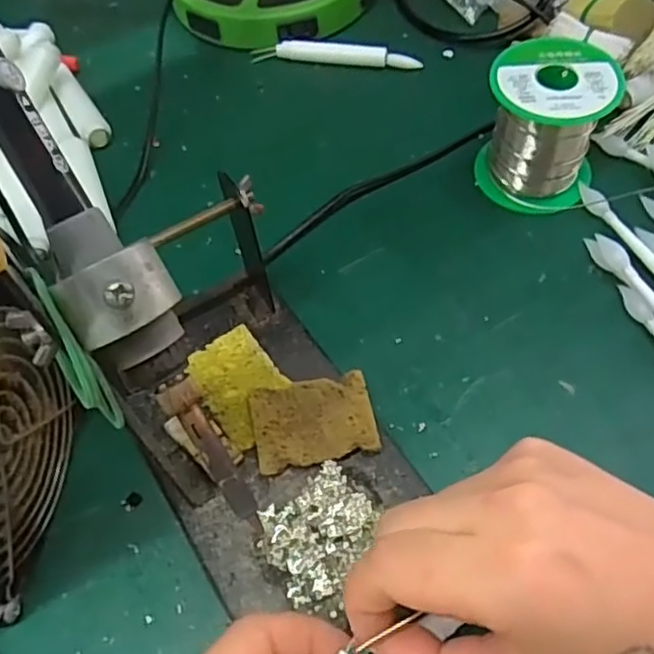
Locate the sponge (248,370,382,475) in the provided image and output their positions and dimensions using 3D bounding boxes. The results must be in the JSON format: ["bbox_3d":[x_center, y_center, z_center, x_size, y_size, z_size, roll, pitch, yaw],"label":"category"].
[{"bbox_3d":[-0.006,0.045,0.304,0.055,0.013,0.039,-11,58,-3],"label":"sponge"}]

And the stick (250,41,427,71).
[{"bbox_3d":[0.007,-0.191,0.458,0.117,0.012,0.009,7,59,8],"label":"stick"}]

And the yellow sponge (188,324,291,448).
[{"bbox_3d":[-0.042,0.028,0.320,0.038,0.006,0.057,-32,62,-16],"label":"yellow sponge"}]

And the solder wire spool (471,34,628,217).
[{"bbox_3d":[0.125,-0.115,0.373,0.064,0.074,0.062,-2,58,3],"label":"solder wire spool"}]

